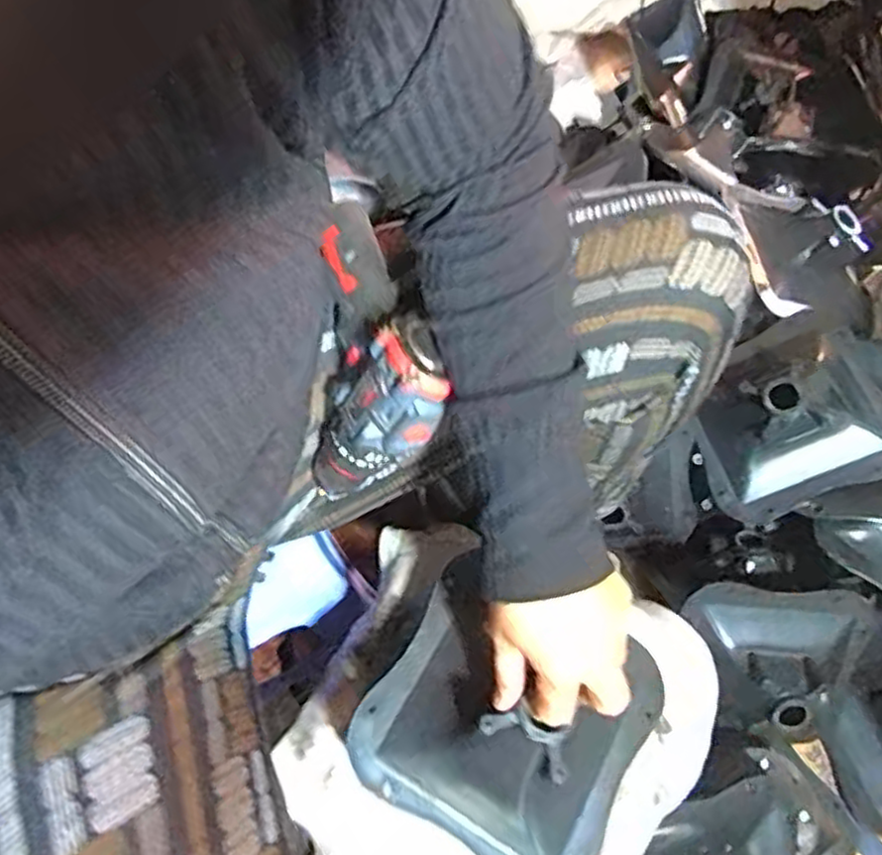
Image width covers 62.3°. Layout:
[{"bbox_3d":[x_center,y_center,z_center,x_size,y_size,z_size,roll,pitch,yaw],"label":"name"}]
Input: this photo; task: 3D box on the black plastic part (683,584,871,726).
[{"bbox_3d":[0.322,0.221,0.692,0.172,0.074,0.125,2,62,0],"label":"black plastic part"}]

